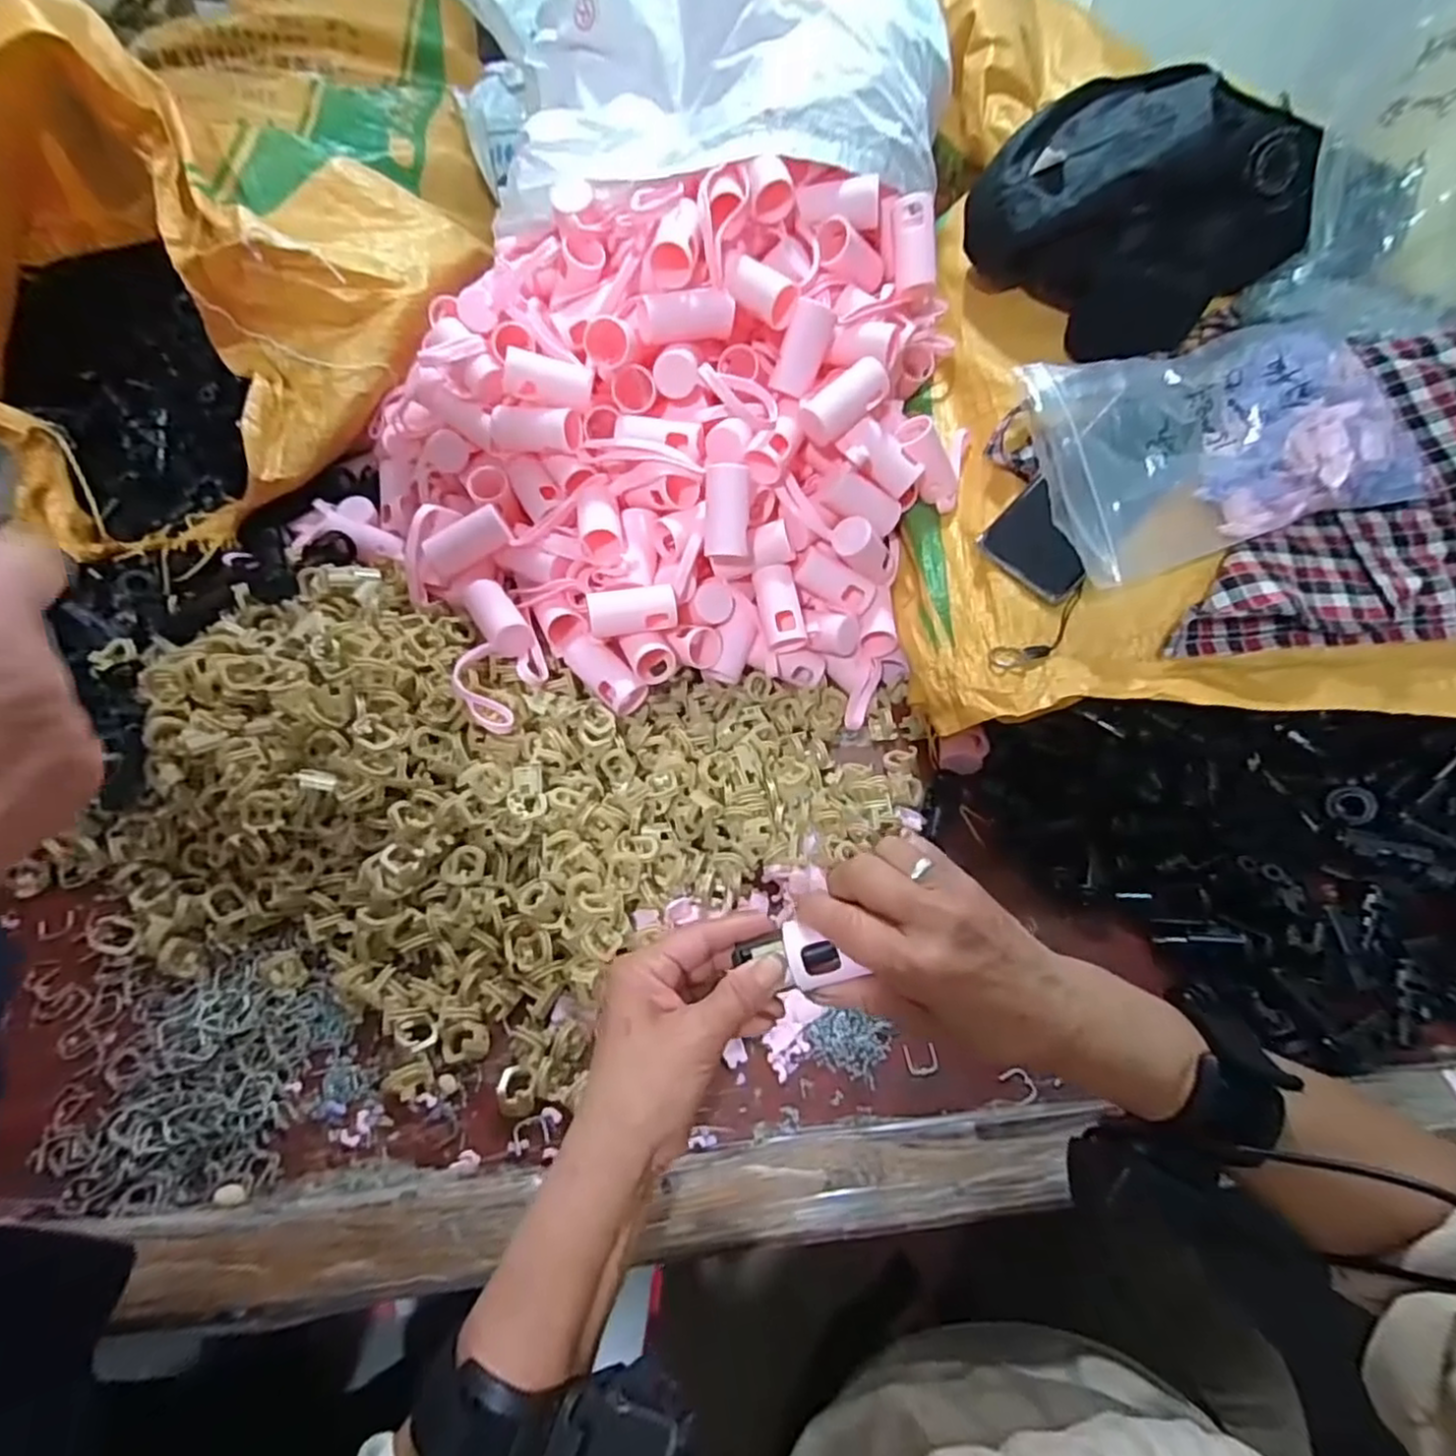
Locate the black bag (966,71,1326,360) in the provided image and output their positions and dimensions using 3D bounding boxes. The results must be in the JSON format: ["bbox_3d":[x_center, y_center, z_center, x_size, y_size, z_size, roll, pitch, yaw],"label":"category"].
[{"bbox_3d":[0.294,-0.388,0.511,0.138,0.123,0.220,-18,59,-12],"label":"black bag"}]

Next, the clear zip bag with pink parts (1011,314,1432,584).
[{"bbox_3d":[0.329,-0.196,0.465,0.236,0.051,0.158,-15,83,-1],"label":"clear zip bag with pink parts"}]

